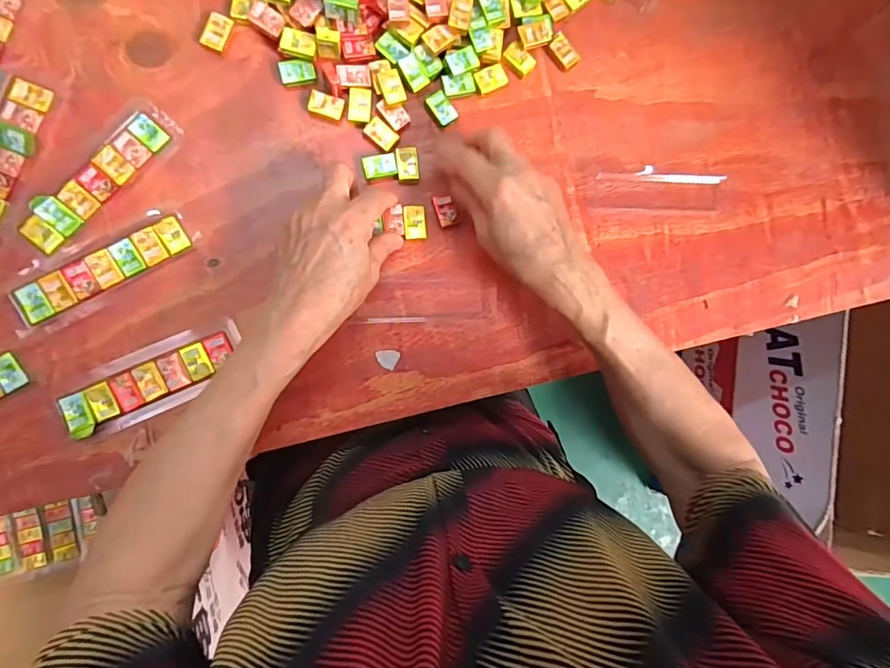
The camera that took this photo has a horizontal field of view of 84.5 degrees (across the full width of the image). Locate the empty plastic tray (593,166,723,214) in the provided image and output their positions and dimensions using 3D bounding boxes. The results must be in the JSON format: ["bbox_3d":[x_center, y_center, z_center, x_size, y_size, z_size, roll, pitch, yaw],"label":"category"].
[{"bbox_3d":[0.187,-0.125,0.431,0.121,0.009,0.035,-1,89,-10],"label":"empty plastic tray"}]

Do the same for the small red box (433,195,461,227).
[{"bbox_3d":[0.001,-0.099,0.394,0.016,0.007,0.024,-19,92,-10],"label":"small red box"}]

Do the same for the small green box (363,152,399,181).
[{"bbox_3d":[-0.051,-0.132,0.385,0.026,0.007,0.017,-12,91,-10],"label":"small green box"}]

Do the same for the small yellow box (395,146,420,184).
[{"bbox_3d":[-0.030,-0.134,0.390,0.018,0.008,0.028,-6,89,-10],"label":"small yellow box"}]

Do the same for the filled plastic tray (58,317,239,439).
[{"bbox_3d":[-0.210,0.031,0.357,0.126,0.009,0.047,-27,93,-9],"label":"filled plastic tray"}]

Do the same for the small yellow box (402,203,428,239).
[{"bbox_3d":[-0.024,-0.089,0.390,0.018,0.006,0.027,-8,90,-10],"label":"small yellow box"}]

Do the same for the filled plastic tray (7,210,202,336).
[{"bbox_3d":[-0.244,-0.048,0.351,0.127,0.008,0.045,-30,93,-9],"label":"filled plastic tray"}]

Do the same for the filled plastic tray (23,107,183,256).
[{"bbox_3d":[-0.247,-0.112,0.351,0.028,0.007,0.125,43,82,-6],"label":"filled plastic tray"}]

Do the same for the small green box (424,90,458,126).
[{"bbox_3d":[-0.003,-0.181,0.394,0.016,0.009,0.027,-39,95,-8],"label":"small green box"}]

